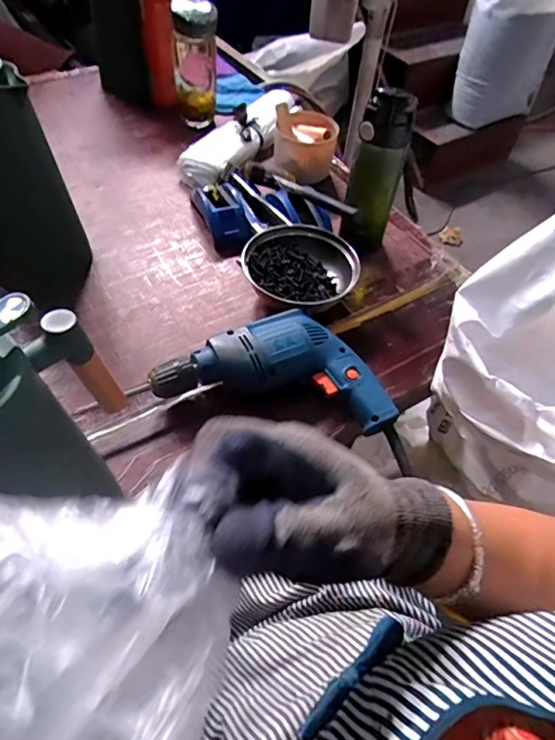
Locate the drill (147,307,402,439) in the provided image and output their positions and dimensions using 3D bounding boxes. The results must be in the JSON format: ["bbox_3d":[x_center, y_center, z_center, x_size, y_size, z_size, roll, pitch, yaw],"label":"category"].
[{"bbox_3d":[0.002,-0.008,0.564,0.268,0.064,0.127,7,52,1],"label":"drill"}]

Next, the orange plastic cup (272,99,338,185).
[{"bbox_3d":[0.046,-0.386,0.836,0.105,0.084,0.102,2,52,-3],"label":"orange plastic cup"}]

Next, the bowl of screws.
[{"bbox_3d":[0.022,-0.129,0.663,0.141,0.060,0.149,2,52,-3],"label":"bowl of screws"}]

